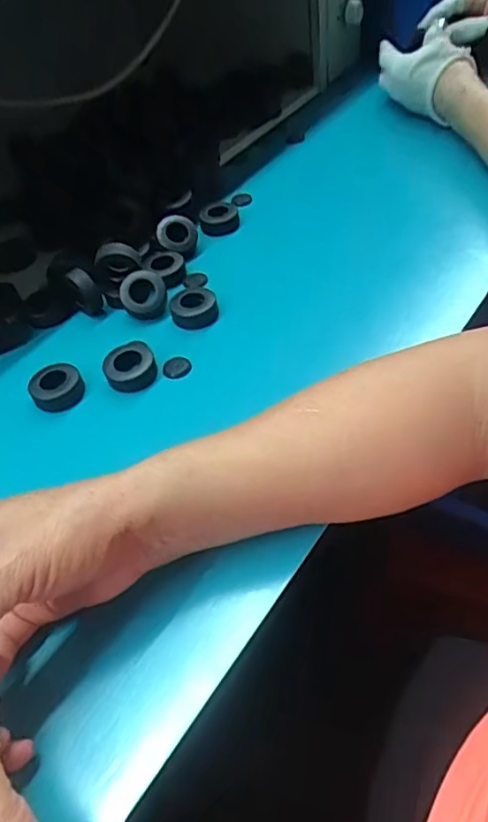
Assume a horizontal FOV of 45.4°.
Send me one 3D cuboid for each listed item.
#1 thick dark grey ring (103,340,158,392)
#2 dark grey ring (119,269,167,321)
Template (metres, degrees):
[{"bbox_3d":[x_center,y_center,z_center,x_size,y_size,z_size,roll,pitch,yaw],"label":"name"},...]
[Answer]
[{"bbox_3d":[-0.084,-0.034,0.429,0.037,0.011,0.038,-19,50,-11],"label":"thick dark grey ring"},{"bbox_3d":[-0.083,-0.096,0.480,0.039,0.015,0.039,1,82,-10],"label":"dark grey ring"}]

